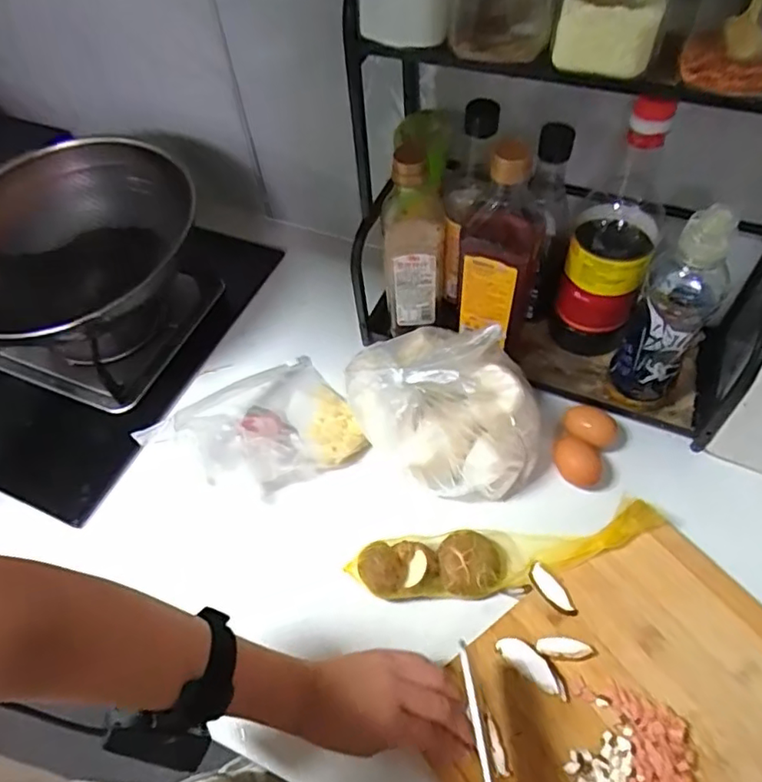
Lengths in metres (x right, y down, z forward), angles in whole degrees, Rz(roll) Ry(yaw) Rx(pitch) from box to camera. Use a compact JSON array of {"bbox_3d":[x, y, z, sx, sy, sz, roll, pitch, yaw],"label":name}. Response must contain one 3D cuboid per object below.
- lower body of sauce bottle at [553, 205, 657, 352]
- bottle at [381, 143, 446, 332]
[{"bbox_3d":[0.233,-0.109,0.633,0.075,0.177,0.077,18,59,16],"label":"lower body of sauce bottle"},{"bbox_3d":[0.034,-0.154,0.612,0.062,0.210,0.056,-2,55,3],"label":"bottle"}]

